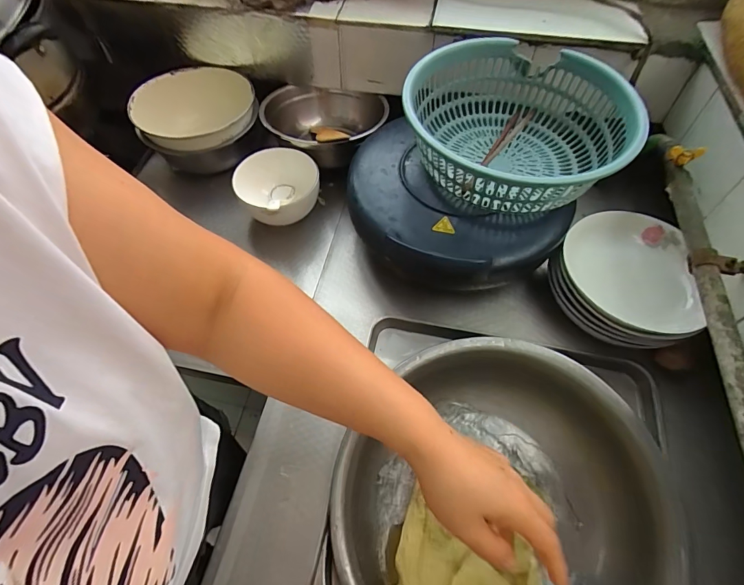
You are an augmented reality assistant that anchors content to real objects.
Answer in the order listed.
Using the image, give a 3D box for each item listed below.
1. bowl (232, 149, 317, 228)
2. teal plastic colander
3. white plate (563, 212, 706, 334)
[{"bbox_3d":[-0.143,-0.155,0.624,0.124,0.079,0.121,0,59,0],"label":"bowl"},{"bbox_3d":[0.178,-0.220,0.518,0.267,0.108,0.308,0,59,0],"label":"teal plastic colander"},{"bbox_3d":[0.349,-0.029,0.522,0.170,0.031,0.177,0,59,0],"label":"white plate"}]

